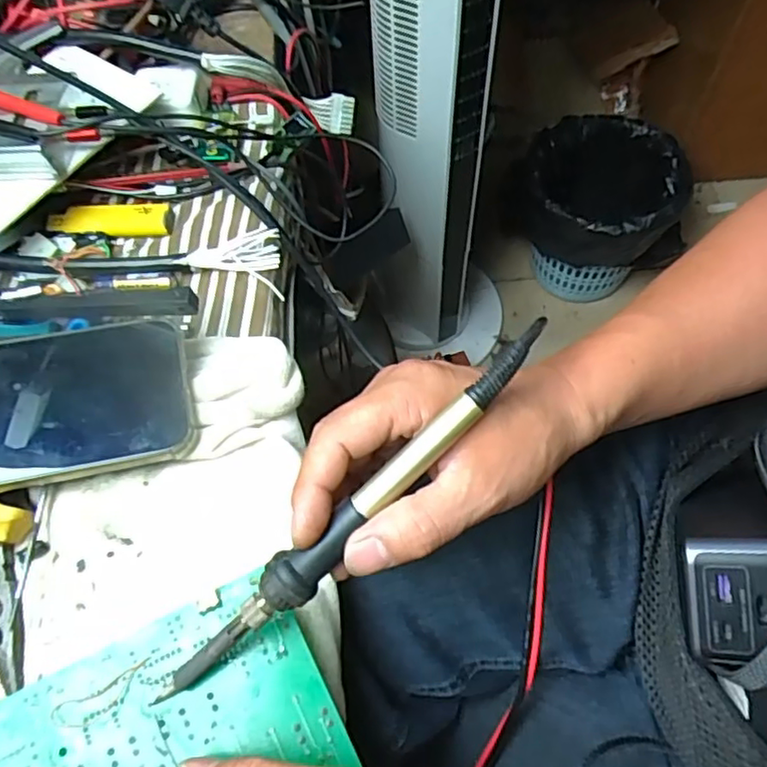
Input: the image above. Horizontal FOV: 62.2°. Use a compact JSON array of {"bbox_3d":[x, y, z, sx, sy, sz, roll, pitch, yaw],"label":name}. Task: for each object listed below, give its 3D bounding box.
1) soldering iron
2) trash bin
[{"bbox_3d":[-0.010,0.054,0.266,0.220,0.018,0.020,-45,68,0],"label":"soldering iron"},{"bbox_3d":[0.361,-0.279,1.082,0.250,0.227,0.245,-1,61,2],"label":"trash bin"}]

